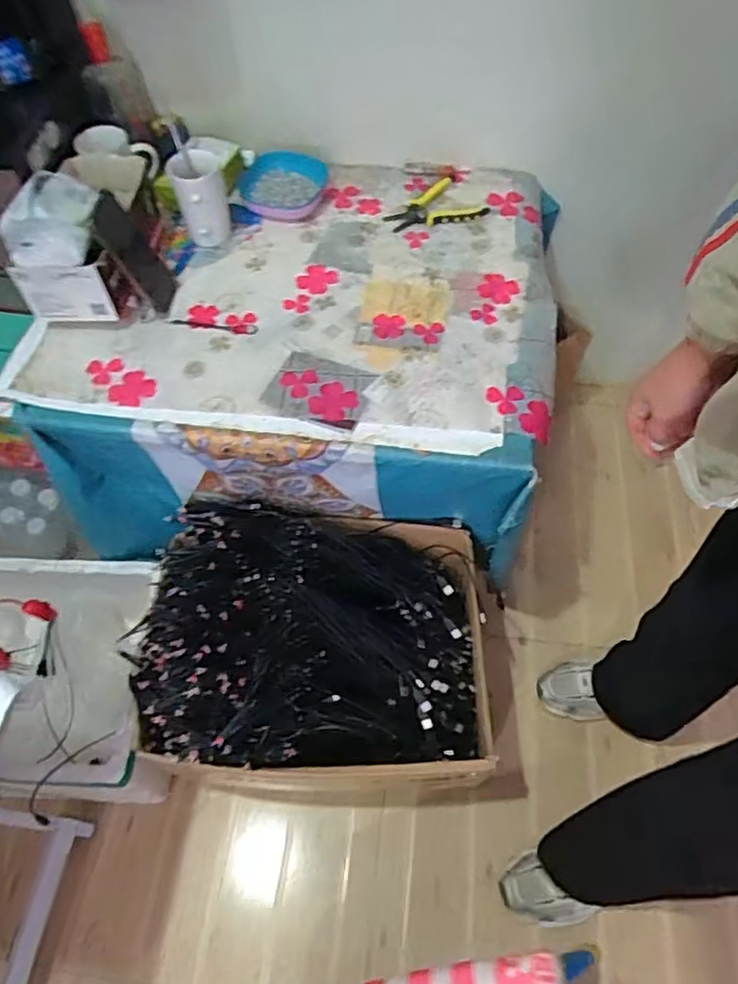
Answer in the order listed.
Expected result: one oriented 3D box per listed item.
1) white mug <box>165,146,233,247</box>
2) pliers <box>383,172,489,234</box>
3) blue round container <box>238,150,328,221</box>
[{"bbox_3d":[-0.260,-0.457,1.003,0.079,0.123,0.089,-13,58,-6],"label":"white mug"},{"bbox_3d":[0.109,-0.461,1.049,0.157,0.016,0.109,-32,62,-17],"label":"pliers"},{"bbox_3d":[-0.143,-0.517,1.079,0.143,0.046,0.134,-1,58,1],"label":"blue round container"}]

